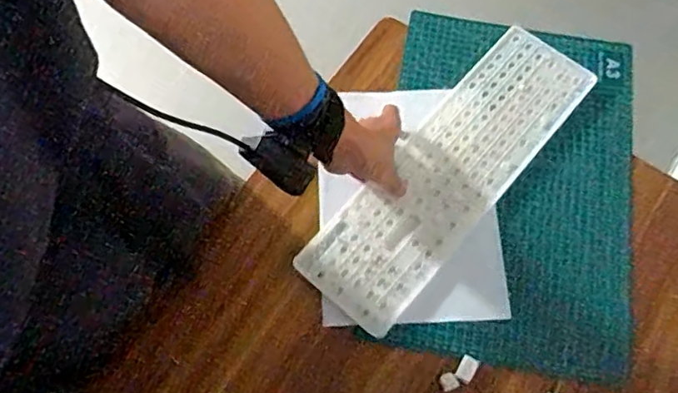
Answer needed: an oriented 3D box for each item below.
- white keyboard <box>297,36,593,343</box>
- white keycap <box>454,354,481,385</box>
[{"bbox_3d":[0.137,-0.034,0.713,0.132,0.017,0.430,39,75,14],"label":"white keyboard"},{"bbox_3d":[0.139,0.187,0.634,0.019,0.004,0.028,30,71,12],"label":"white keycap"}]

